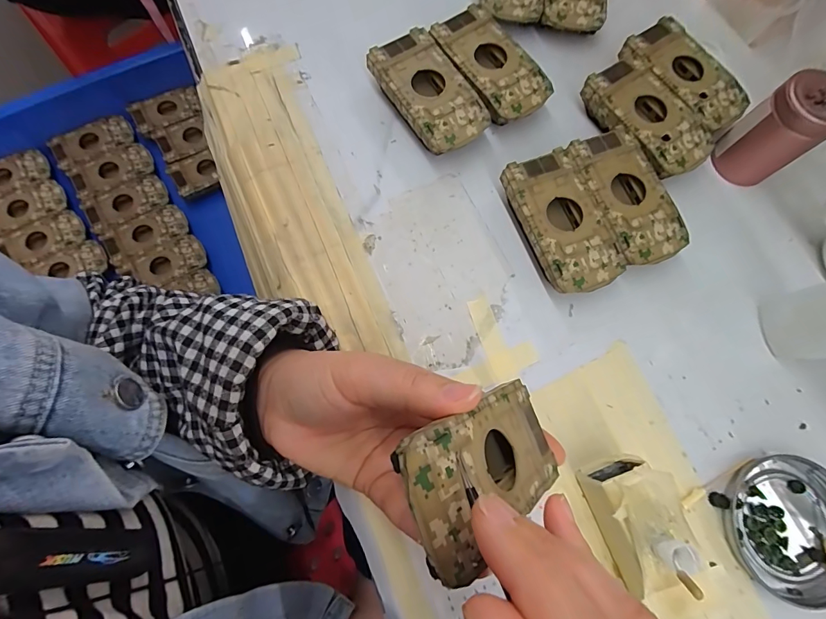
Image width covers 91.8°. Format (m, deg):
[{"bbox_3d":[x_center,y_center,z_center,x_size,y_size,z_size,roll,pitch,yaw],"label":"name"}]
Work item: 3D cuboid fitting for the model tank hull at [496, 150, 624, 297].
[{"bbox_3d":[0.099,-0.056,0.274,0.049,0.024,0.095,-20,77,-7],"label":"model tank hull"}]

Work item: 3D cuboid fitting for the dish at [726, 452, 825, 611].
[{"bbox_3d":[0.227,0.129,0.238,0.076,0.009,0.076,0,75,-2],"label":"dish"}]

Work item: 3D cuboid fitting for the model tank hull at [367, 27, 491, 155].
[{"bbox_3d":[0.012,-0.156,0.297,0.052,0.026,0.095,-34,79,-10],"label":"model tank hull"}]

